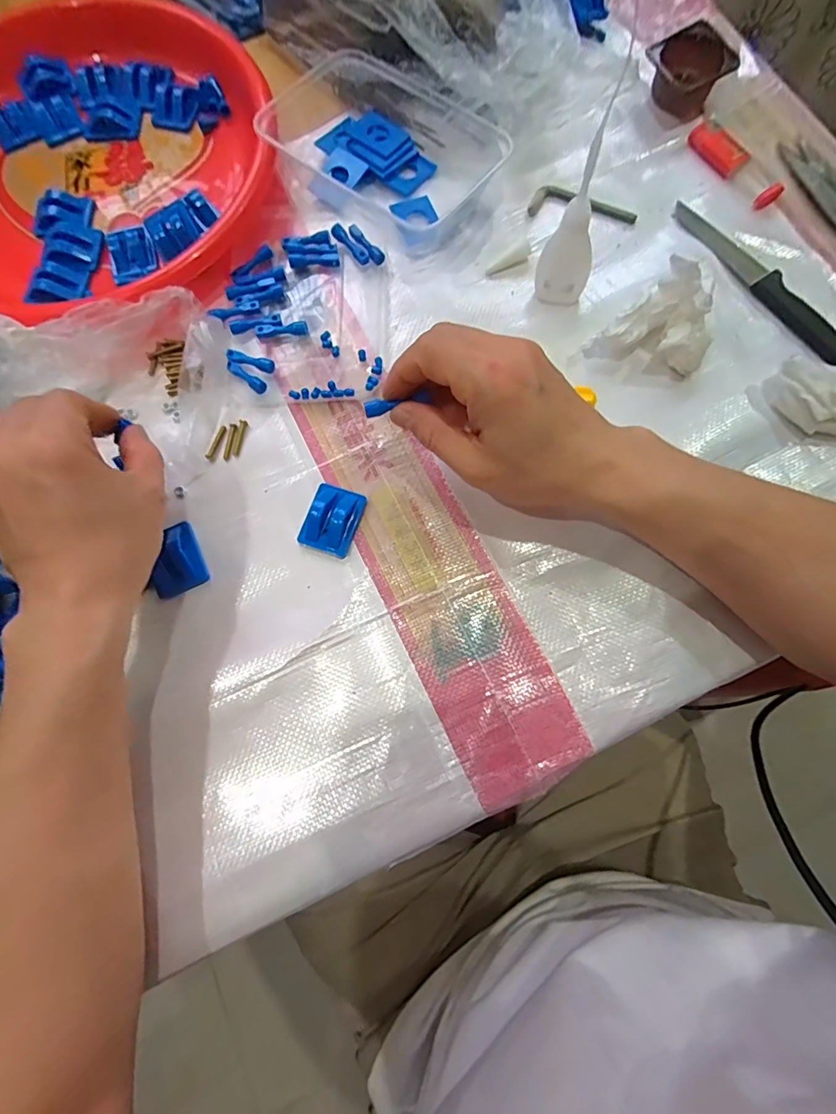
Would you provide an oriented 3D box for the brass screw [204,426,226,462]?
[{"bbox_3d":[-0.141,-0.081,0.332,0.004,0.005,0.026,20,79,6],"label":"brass screw"}]

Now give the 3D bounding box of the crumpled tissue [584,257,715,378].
[{"bbox_3d":[0.160,-0.158,0.310,0.073,0.058,0.049,20,79,6],"label":"crumpled tissue"}]

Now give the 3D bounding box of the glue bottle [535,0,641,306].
[{"bbox_3d":[0.102,-0.215,0.288,0.033,0.131,0.033,16,78,5],"label":"glue bottle"}]

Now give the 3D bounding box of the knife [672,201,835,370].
[{"bbox_3d":[0.245,-0.194,0.332,0.033,0.012,0.172,-33,79,-6],"label":"knife"}]

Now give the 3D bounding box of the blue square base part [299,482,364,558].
[{"bbox_3d":[-0.057,-0.025,0.311,0.033,0.013,0.045,19,79,5],"label":"blue square base part"}]

